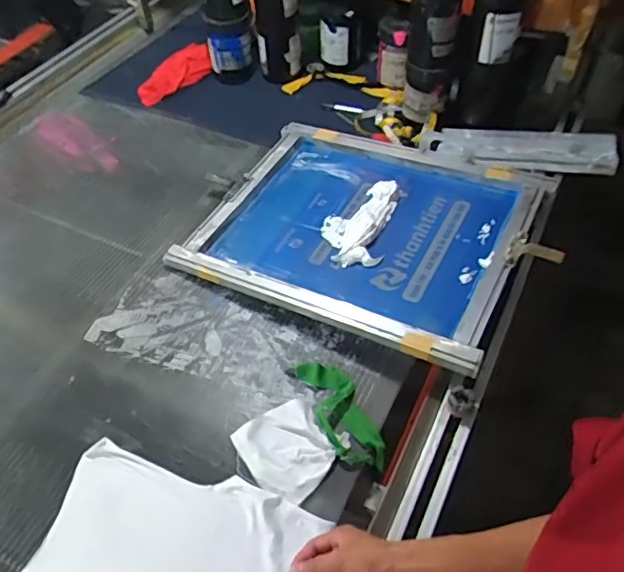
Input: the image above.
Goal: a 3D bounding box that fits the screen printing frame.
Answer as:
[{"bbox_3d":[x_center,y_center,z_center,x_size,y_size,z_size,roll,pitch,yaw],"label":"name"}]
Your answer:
[{"bbox_3d":[0.116,-0.135,1.112,0.579,0.045,0.552,19,49,23],"label":"screen printing frame"}]

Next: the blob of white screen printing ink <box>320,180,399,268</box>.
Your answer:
[{"bbox_3d":[0.089,-0.127,1.092,0.127,0.031,0.249,11,51,10],"label":"blob of white screen printing ink"}]

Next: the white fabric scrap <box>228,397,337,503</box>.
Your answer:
[{"bbox_3d":[-0.032,0.236,0.829,0.121,0.013,0.136,-29,55,-21],"label":"white fabric scrap"}]

